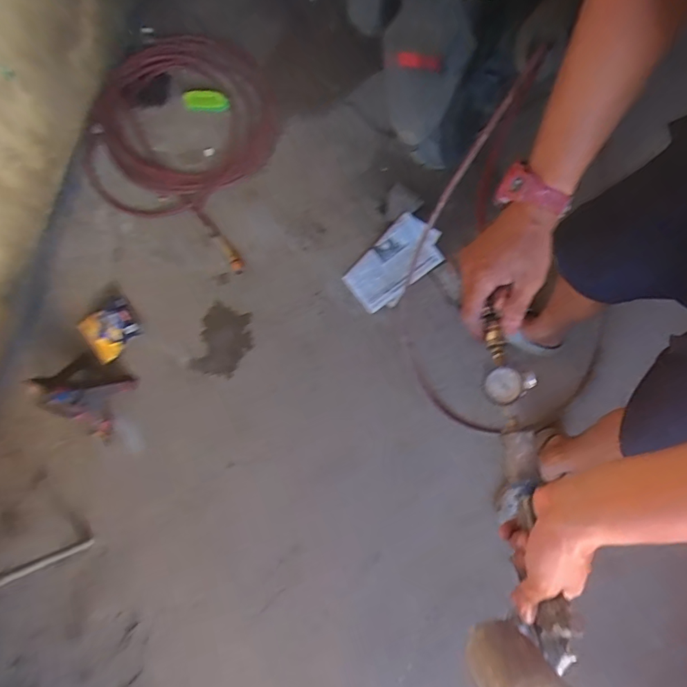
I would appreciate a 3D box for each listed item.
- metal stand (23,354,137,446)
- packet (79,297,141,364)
[{"bbox_3d":[-0.676,0.133,1.091,0.167,0.231,0.182,25,80,4],"label":"metal stand"},{"bbox_3d":[-0.651,-0.037,1.229,0.146,0.021,0.129,-37,99,-13],"label":"packet"}]

